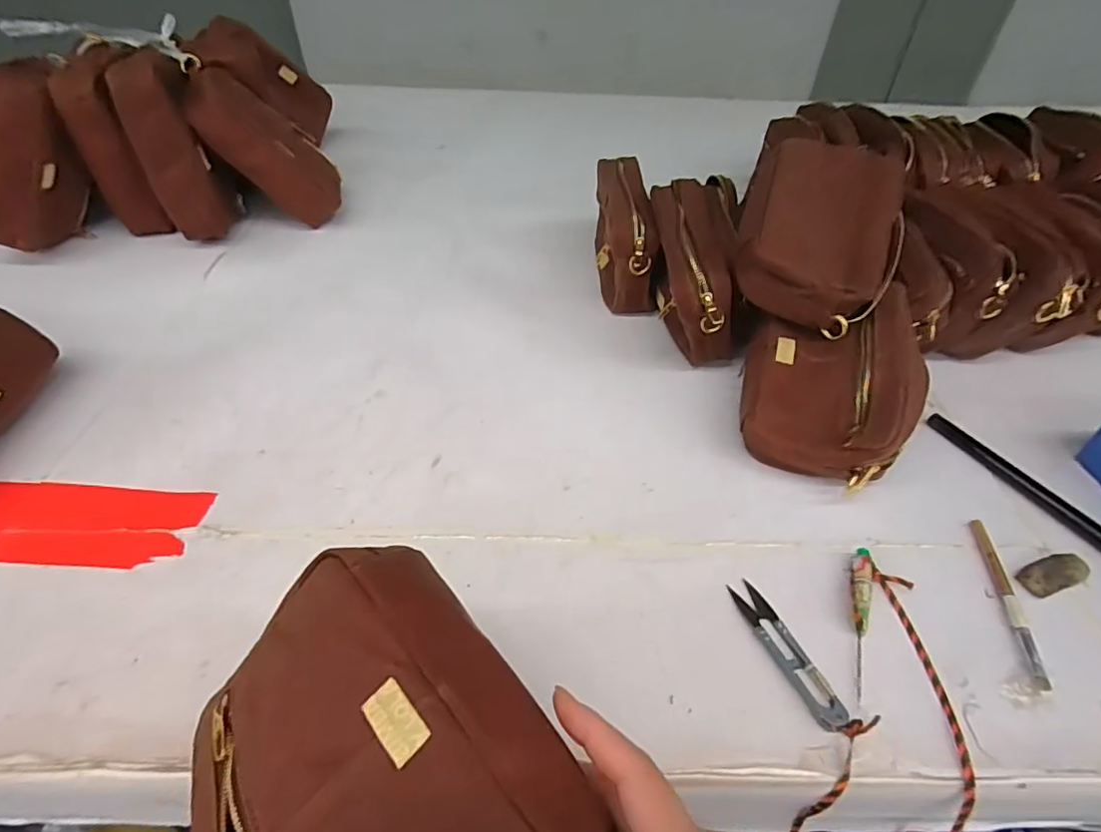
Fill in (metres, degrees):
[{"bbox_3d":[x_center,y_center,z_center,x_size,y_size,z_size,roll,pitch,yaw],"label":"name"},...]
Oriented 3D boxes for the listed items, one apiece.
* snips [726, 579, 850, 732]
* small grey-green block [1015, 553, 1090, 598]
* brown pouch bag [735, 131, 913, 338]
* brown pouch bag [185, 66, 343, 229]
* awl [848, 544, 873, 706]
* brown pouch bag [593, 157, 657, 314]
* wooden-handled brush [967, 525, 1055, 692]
[{"bbox_3d":[0.152,0.149,0.367,0.023,0.007,0.101,-14,45,-16],"label":"snips"},{"bbox_3d":[0.363,0.113,0.411,0.057,0.006,0.024,-14,45,-16],"label":"small grey-green block"},{"bbox_3d":[0.253,-0.174,0.538,0.144,0.065,0.230,21,65,6],"label":"brown pouch bag"},{"bbox_3d":[-0.357,-0.338,0.727,0.082,0.194,0.062,-41,48,8],"label":"brown pouch bag"},{"bbox_3d":[0.208,0.134,0.381,0.013,0.009,0.108,15,44,14],"label":"awl"},{"bbox_3d":[0.083,-0.210,0.664,0.050,0.125,0.194,-1,43,-3],"label":"brown pouch bag"},{"bbox_3d":[0.321,0.124,0.400,0.011,0.007,0.131,9,43,8],"label":"wooden-handled brush"}]

